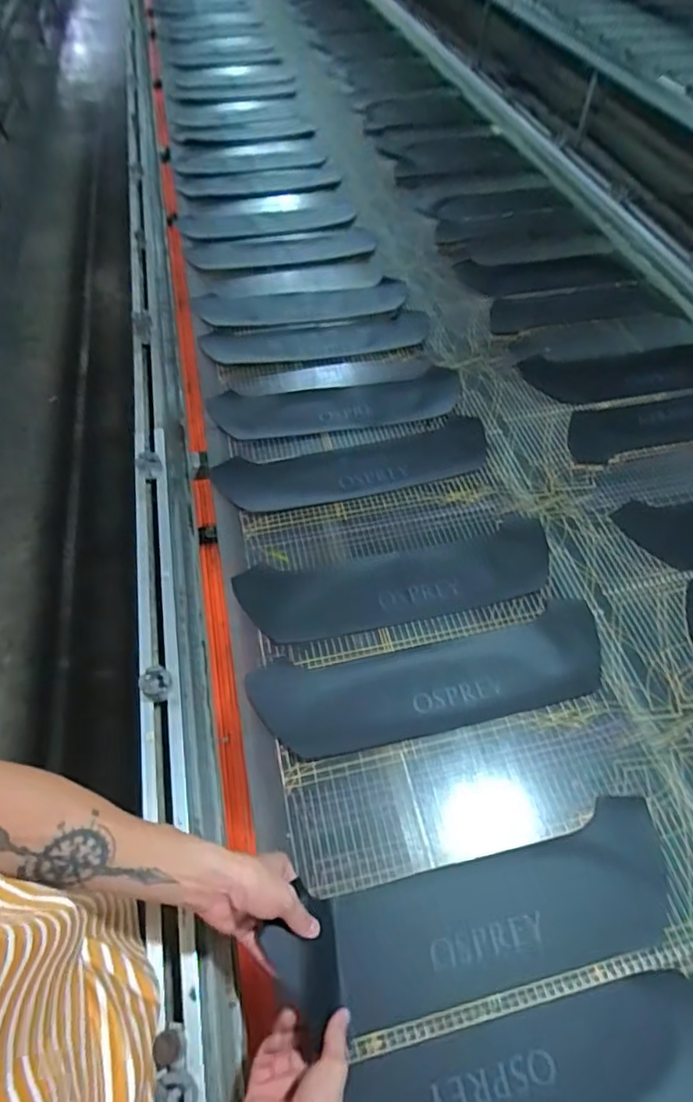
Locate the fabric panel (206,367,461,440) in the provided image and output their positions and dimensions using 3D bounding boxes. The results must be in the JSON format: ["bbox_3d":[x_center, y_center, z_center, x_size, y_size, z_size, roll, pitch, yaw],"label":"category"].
[{"bbox_3d":[-0.026,-0.281,1.075,0.482,0.032,0.152,-6,46,1],"label":"fabric panel"}]

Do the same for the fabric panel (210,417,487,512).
[{"bbox_3d":[0.017,-0.145,0.982,0.486,0.043,0.133,-11,56,-9],"label":"fabric panel"}]

